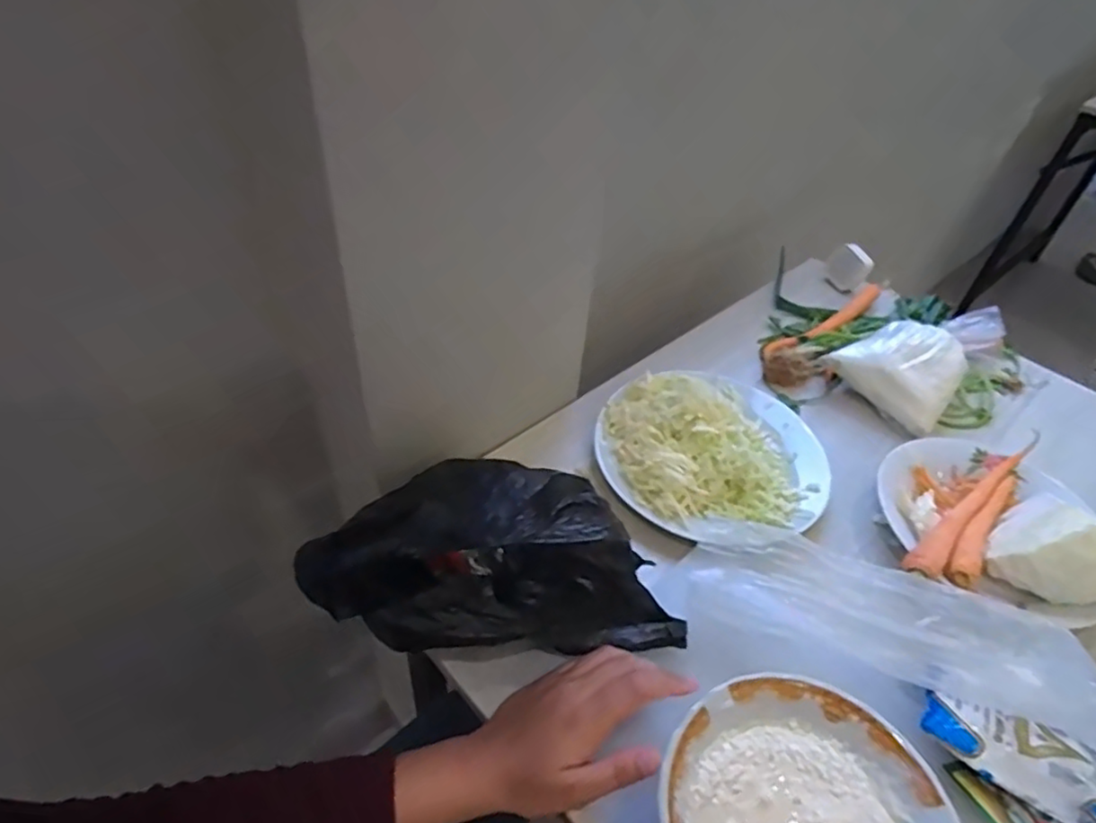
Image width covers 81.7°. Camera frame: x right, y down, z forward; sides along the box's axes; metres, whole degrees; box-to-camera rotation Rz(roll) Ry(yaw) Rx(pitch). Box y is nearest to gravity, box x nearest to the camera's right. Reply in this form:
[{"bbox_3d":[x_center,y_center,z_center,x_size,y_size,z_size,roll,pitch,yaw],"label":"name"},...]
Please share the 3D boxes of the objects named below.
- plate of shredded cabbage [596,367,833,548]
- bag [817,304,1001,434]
[{"bbox_3d":[0.165,0.027,0.608,0.211,0.071,0.200,3,44,-3],"label":"plate of shredded cabbage"},{"bbox_3d":[0.420,-0.063,0.727,0.171,0.082,0.126,-30,54,-31],"label":"bag"}]

